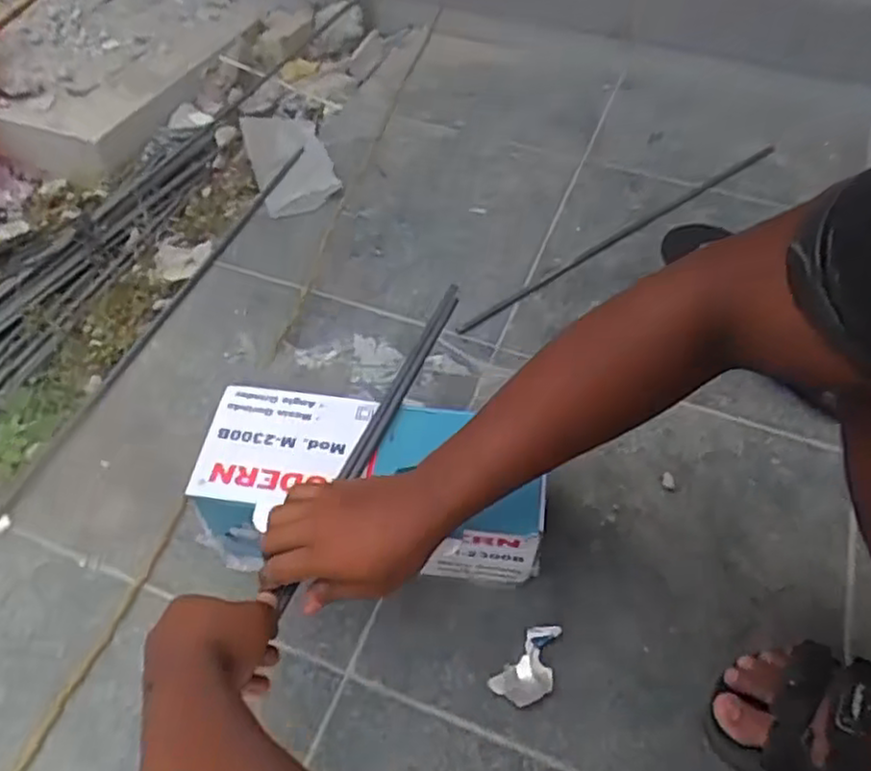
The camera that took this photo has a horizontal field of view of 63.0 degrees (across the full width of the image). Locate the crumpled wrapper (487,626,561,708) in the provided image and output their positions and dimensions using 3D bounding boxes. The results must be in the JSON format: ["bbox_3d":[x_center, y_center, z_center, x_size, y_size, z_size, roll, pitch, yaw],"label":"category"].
[{"bbox_3d":[0.085,0.240,0.609,0.041,0.013,0.073,35,59,23],"label":"crumpled wrapper"}]

